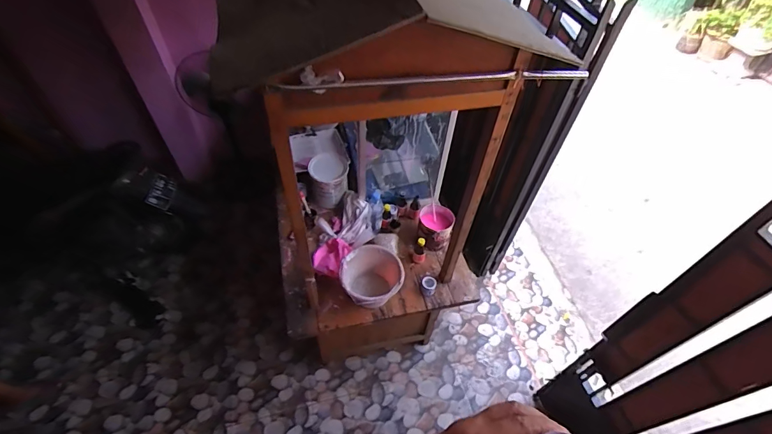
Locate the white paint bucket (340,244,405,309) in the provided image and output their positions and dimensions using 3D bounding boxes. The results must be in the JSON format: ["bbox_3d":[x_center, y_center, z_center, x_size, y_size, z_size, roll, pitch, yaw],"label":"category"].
[{"bbox_3d":[-0.052,0.241,1.508,0.229,0.142,0.233,1,51,-1],"label":"white paint bucket"}]

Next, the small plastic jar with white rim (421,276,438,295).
[{"bbox_3d":[0.173,0.282,1.580,0.064,0.048,0.066,1,51,-1],"label":"small plastic jar with white rim"}]

